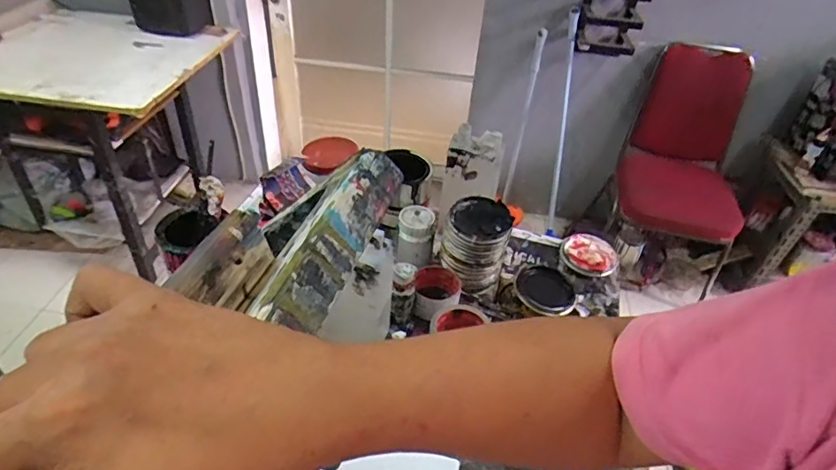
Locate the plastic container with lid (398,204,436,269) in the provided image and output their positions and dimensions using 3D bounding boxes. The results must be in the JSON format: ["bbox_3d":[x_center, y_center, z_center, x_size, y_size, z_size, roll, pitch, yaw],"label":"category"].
[{"bbox_3d":[-0.004,0.001,0.896,0.061,0.089,0.058,6,41,1],"label":"plastic container with lid"}]

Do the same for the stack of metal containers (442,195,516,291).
[{"bbox_3d":[0.097,0.010,0.870,0.106,0.123,0.105,13,42,9],"label":"stack of metal containers"}]

